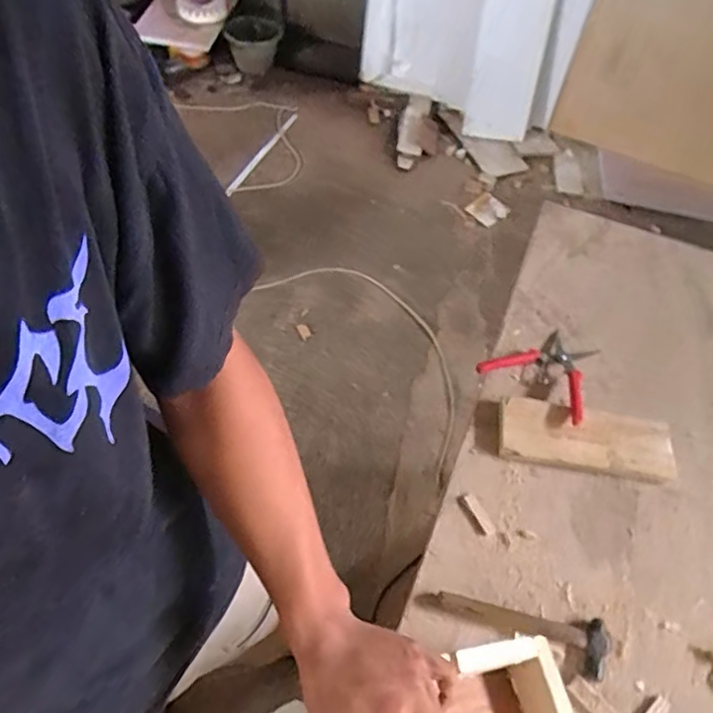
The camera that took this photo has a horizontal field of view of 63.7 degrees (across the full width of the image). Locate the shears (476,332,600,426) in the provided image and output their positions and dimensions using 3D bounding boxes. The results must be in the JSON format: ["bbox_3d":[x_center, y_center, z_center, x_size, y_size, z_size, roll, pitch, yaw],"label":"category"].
[{"bbox_3d":[0.276,0.008,0.823,0.152,0.035,0.143,35,61,19],"label":"shears"}]

